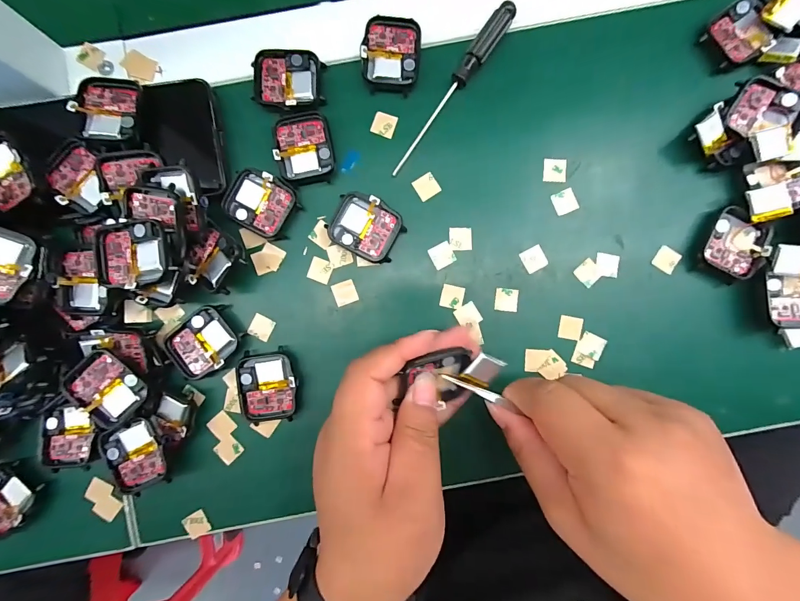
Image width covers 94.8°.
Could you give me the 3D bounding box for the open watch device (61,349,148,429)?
[{"bbox_3d":[-0.181,0.054,0.226,0.041,0.011,0.035,45,90,1],"label":"open watch device"}]

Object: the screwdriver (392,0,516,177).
[{"bbox_3d":[0.034,-0.140,0.245,0.013,0.011,0.131,36,90,1],"label":"screwdriver"}]

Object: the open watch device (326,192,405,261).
[{"bbox_3d":[-0.023,-0.049,0.246,0.045,0.011,0.037,29,90,1],"label":"open watch device"}]

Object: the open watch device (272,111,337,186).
[{"bbox_3d":[-0.063,-0.101,0.244,0.036,0.007,0.045,-10,89,1],"label":"open watch device"}]

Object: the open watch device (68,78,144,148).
[{"bbox_3d":[-0.182,-0.117,0.228,0.035,0.006,0.046,1,83,-9],"label":"open watch device"}]

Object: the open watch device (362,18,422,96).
[{"bbox_3d":[-0.006,-0.163,0.246,0.037,0.009,0.046,5,90,1],"label":"open watch device"}]

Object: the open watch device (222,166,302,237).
[{"bbox_3d":[-0.091,-0.064,0.245,0.044,0.010,0.037,31,90,1],"label":"open watch device"}]

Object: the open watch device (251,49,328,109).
[{"bbox_3d":[-0.074,-0.146,0.245,0.045,0.007,0.039,2,90,1],"label":"open watch device"}]

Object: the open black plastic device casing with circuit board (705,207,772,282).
[{"bbox_3d":[0.222,-0.038,0.244,0.036,0.012,0.040,23,90,1],"label":"open black plastic device casing with circuit board"}]

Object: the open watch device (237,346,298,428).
[{"bbox_3d":[-0.086,0.057,0.245,0.037,0.011,0.047,-8,89,1],"label":"open watch device"}]

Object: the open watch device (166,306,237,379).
[{"bbox_3d":[-0.130,0.028,0.245,0.045,0.011,0.038,-35,89,1],"label":"open watch device"}]

